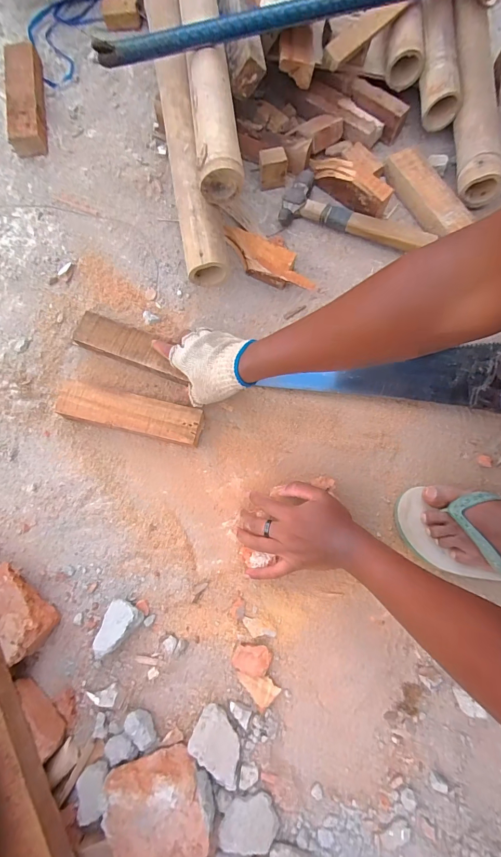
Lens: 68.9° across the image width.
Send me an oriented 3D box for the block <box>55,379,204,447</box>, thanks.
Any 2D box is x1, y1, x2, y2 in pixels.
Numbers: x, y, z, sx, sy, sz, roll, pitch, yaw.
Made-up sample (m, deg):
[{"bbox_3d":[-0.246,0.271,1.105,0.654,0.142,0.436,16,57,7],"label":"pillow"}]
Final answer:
[{"bbox_3d":[-0.186,-0.023,0.575,0.224,0.042,0.063,14,76,3],"label":"block"}]

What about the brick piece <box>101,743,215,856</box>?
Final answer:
[{"bbox_3d":[-0.107,0.453,0.433,0.120,0.042,0.104,-17,76,-5],"label":"brick piece"}]

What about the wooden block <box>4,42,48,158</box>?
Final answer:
[{"bbox_3d":[-0.445,-0.659,0.722,0.059,0.050,0.246,-10,77,-3],"label":"wooden block"}]

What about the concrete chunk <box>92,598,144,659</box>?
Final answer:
[{"bbox_3d":[-0.184,0.271,0.500,0.046,0.034,0.070,35,79,7],"label":"concrete chunk"}]

